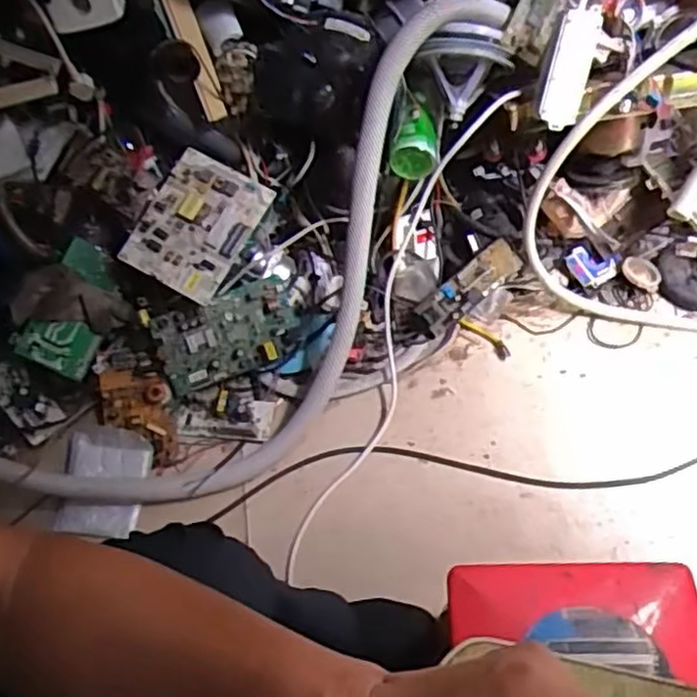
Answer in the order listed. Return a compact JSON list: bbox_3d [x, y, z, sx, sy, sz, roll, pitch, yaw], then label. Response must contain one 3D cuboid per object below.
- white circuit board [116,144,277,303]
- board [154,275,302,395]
[{"bbox_3d":[-0.218,-0.178,1.005,0.150,0.016,0.193,30,82,5],"label":"white circuit board"},{"bbox_3d":[-0.180,-0.018,1.054,0.207,0.018,0.125,-20,104,-7],"label":"board"}]

